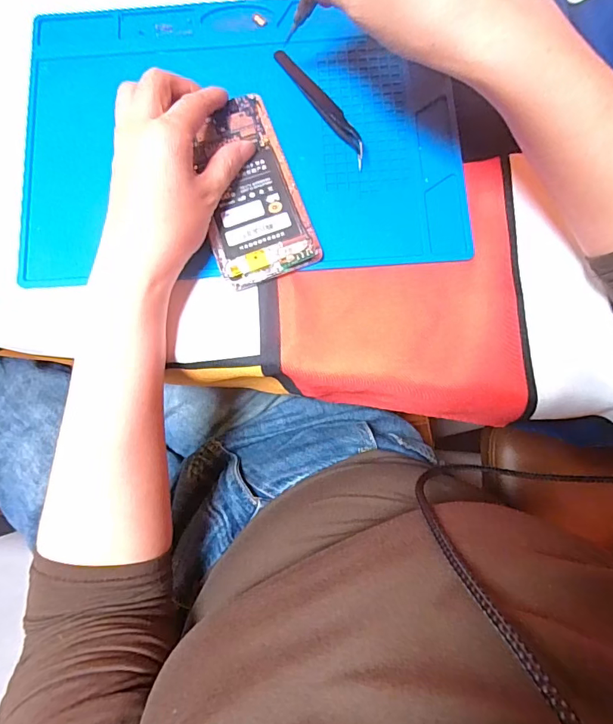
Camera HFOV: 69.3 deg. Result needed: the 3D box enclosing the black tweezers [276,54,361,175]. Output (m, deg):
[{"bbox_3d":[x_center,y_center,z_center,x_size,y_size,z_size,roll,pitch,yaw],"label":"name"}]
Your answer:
[{"bbox_3d":[0.012,-0.193,0.328,0.014,0.009,0.114,-33,81,-4],"label":"black tweezers"}]

